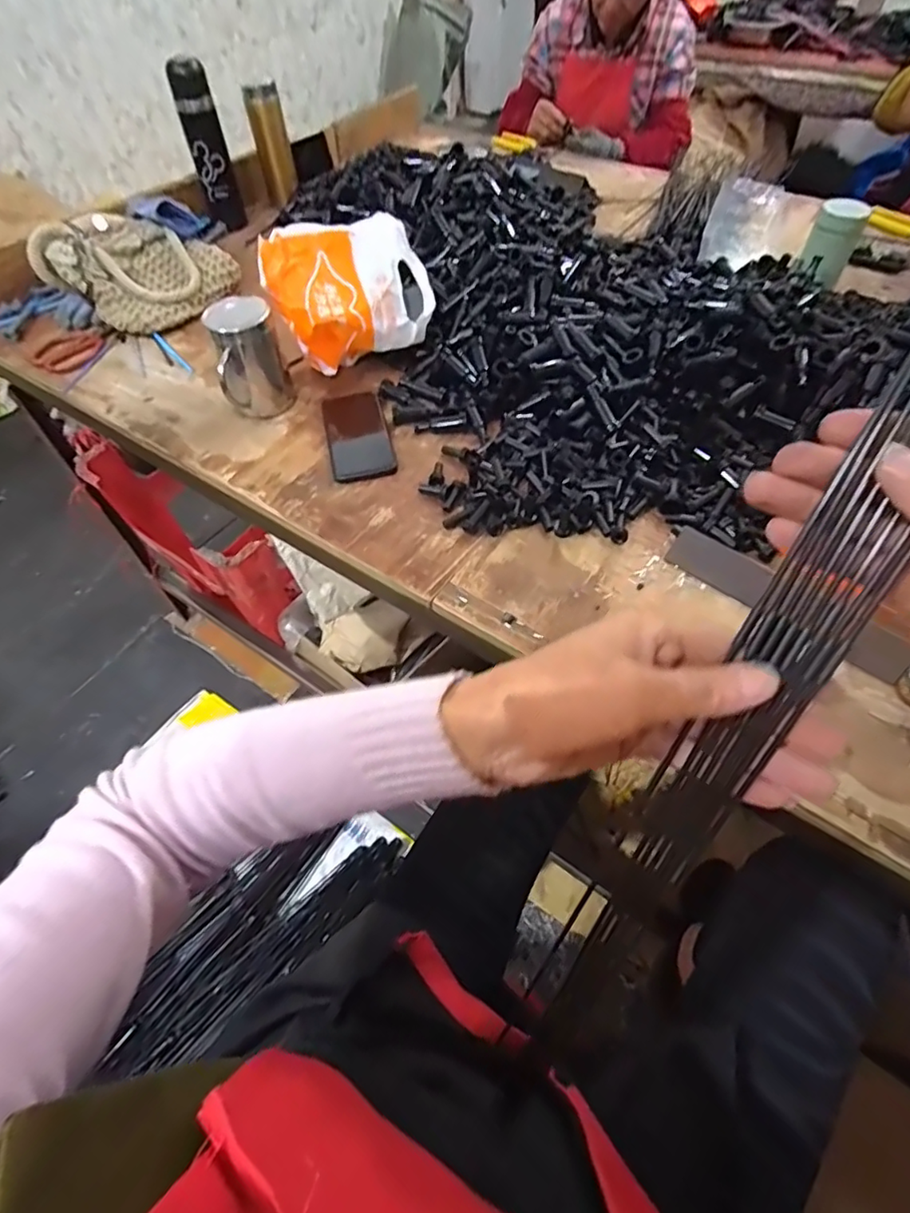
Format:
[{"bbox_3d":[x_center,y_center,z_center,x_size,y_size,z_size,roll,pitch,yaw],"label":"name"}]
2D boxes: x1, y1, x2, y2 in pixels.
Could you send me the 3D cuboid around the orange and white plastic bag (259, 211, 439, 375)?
[{"bbox_3d":[-0.136,-0.399,0.729,0.197,0.137,0.119,-17,56,-10],"label":"orange and white plastic bag"}]

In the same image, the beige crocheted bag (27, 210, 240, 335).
[{"bbox_3d":[-0.490,-0.530,0.874,0.214,0.116,0.212,20,58,15],"label":"beige crocheted bag"}]

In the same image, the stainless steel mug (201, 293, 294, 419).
[{"bbox_3d":[-0.254,-0.305,0.696,0.078,0.122,0.090,-12,55,-6],"label":"stainless steel mug"}]

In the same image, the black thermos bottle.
[{"bbox_3d":[-0.435,-0.808,0.994,0.061,0.227,0.061,-15,55,-9],"label":"black thermos bottle"}]

